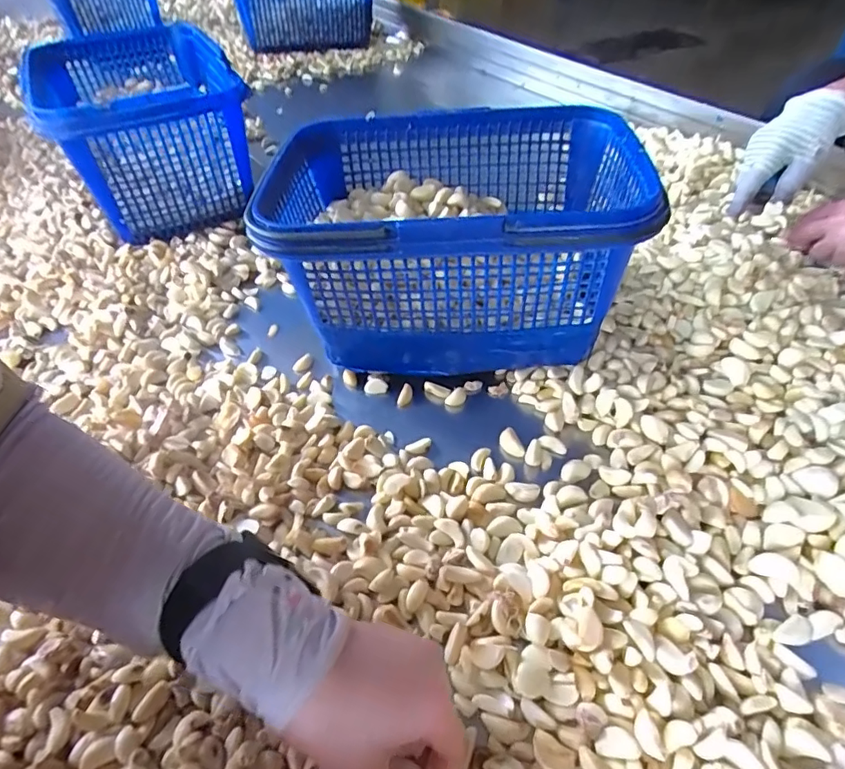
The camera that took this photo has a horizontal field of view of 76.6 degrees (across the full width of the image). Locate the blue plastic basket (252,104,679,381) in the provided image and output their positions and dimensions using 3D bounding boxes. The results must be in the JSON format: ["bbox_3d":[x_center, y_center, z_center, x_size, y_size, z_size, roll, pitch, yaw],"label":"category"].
[{"bbox_3d":[0.032,-0.139,0.536,0.310,0.179,0.239,2,46,5],"label":"blue plastic basket"}]

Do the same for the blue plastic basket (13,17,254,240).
[{"bbox_3d":[-0.374,-0.346,0.749,0.218,0.189,0.339,-23,49,-18],"label":"blue plastic basket"}]

